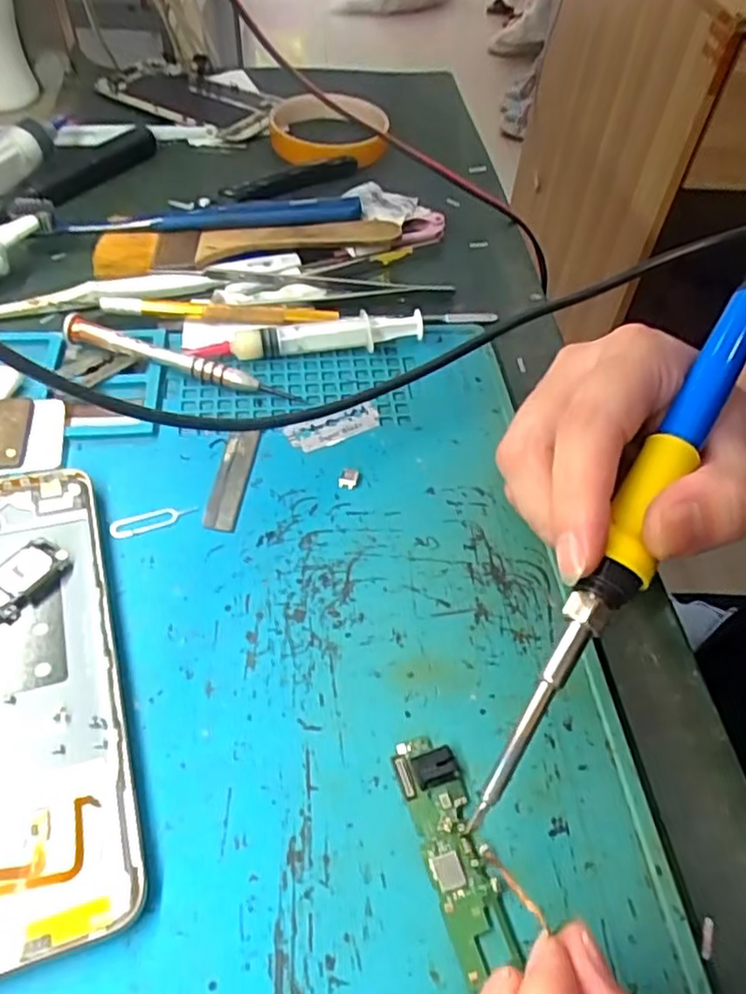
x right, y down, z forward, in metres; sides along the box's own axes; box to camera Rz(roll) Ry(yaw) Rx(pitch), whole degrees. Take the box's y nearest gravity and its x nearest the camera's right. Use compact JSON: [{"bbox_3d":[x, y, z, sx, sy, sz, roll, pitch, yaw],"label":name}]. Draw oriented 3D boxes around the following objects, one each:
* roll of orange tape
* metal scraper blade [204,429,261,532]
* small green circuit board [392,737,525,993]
[{"bbox_3d":[-0.030,-0.257,0.458,0.078,0.018,0.086,-2,52,-6],"label":"roll of orange tape"},{"bbox_3d":[-0.058,-0.008,0.272,0.013,0.004,0.052,10,52,-3],"label":"metal scraper blade"},{"bbox_3d":[0.023,0.100,0.191,0.018,0.004,0.062,-10,53,-13],"label":"small green circuit board"}]

